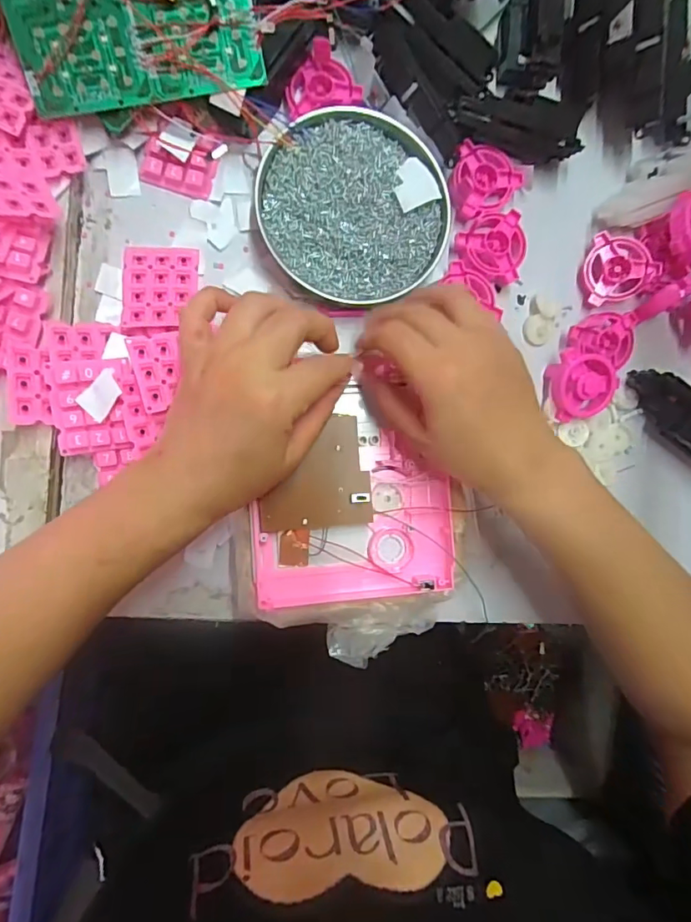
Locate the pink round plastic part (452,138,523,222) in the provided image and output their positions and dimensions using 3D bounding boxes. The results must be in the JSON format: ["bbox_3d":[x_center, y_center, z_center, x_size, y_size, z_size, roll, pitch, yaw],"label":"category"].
[{"bbox_3d":[0.101,-0.213,0.365,0.053,0.017,0.052,0,90,-8],"label":"pink round plastic part"}]

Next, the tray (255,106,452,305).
[{"bbox_3d":[0.008,-0.182,0.347,0.132,0.014,0.127,0,90,-8],"label":"tray"}]

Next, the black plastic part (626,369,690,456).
[{"bbox_3d":[0.267,-0.038,0.378,0.036,0.031,0.097,-44,82,-3],"label":"black plastic part"}]

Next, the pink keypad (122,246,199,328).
[{"bbox_3d":[-0.128,-0.122,0.334,0.049,0.005,0.060,-1,79,-5],"label":"pink keypad"}]

